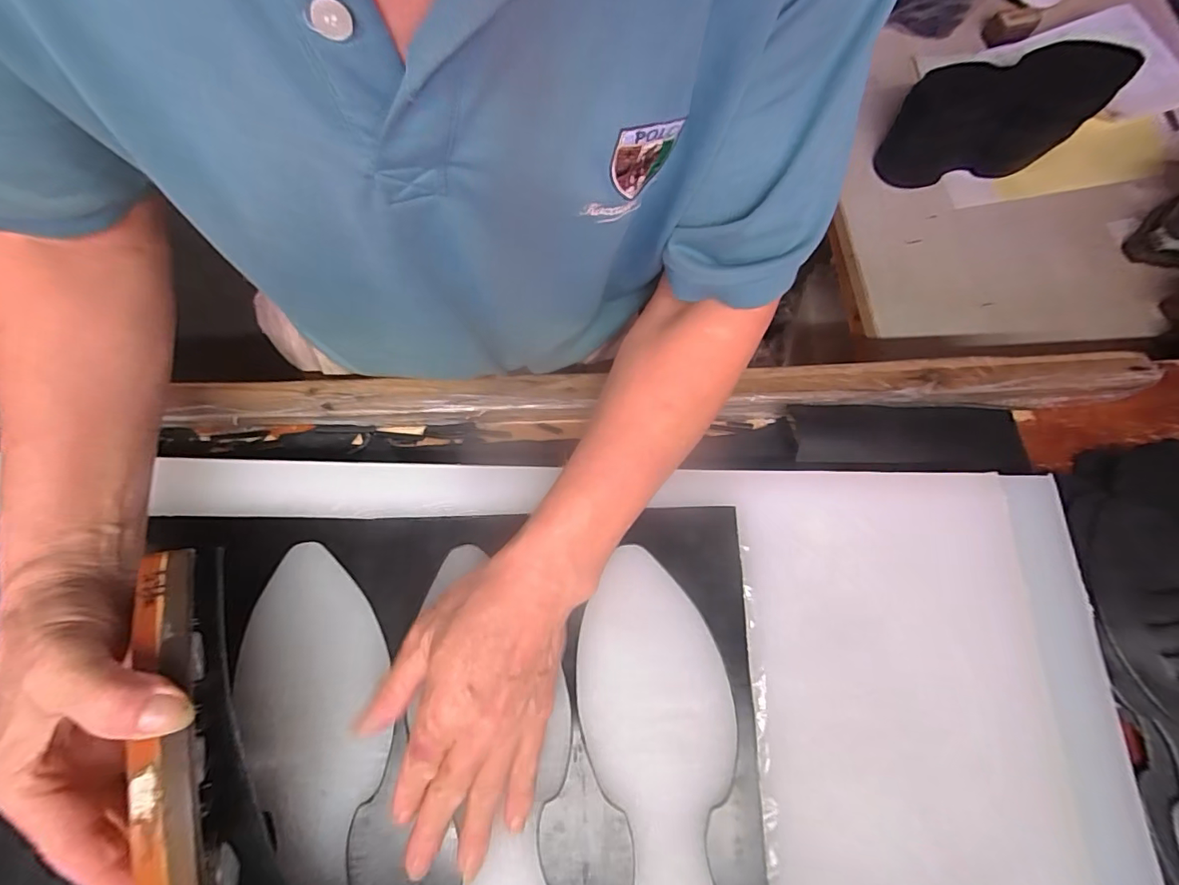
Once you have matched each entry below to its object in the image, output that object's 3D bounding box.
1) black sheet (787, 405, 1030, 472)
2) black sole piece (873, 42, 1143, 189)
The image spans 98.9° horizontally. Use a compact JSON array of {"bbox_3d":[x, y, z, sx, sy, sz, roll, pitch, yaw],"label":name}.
[{"bbox_3d":[0.270,-0.003,0.421,0.199,0.009,0.063,1,56,-5],"label":"black sheet"},{"bbox_3d":[0.586,-0.465,0.722,0.299,0.051,0.146,-3,110,14],"label":"black sole piece"}]

